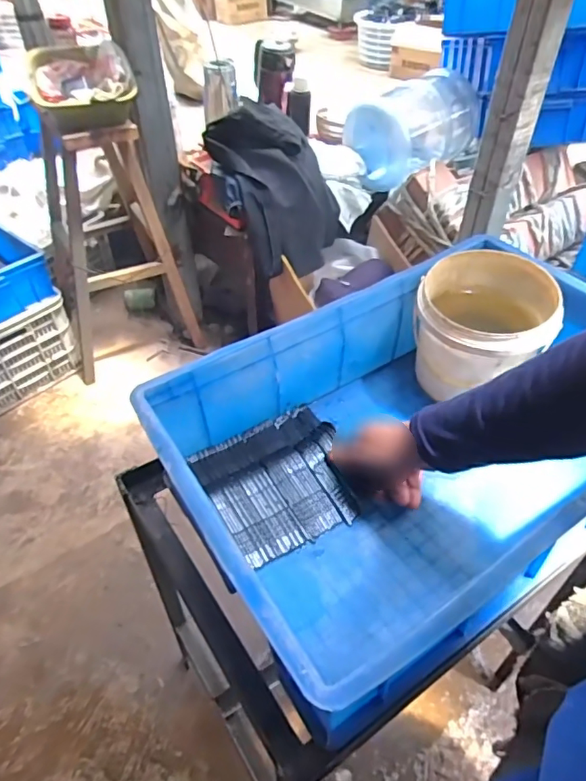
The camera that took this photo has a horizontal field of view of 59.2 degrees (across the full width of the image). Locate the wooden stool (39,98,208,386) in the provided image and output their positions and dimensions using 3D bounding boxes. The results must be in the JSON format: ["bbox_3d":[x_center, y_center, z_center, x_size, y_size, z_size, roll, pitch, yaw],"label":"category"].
[{"bbox_3d":[-0.564,-0.479,1.598,0.394,0.744,0.434,-17,48,-16],"label":"wooden stool"}]

